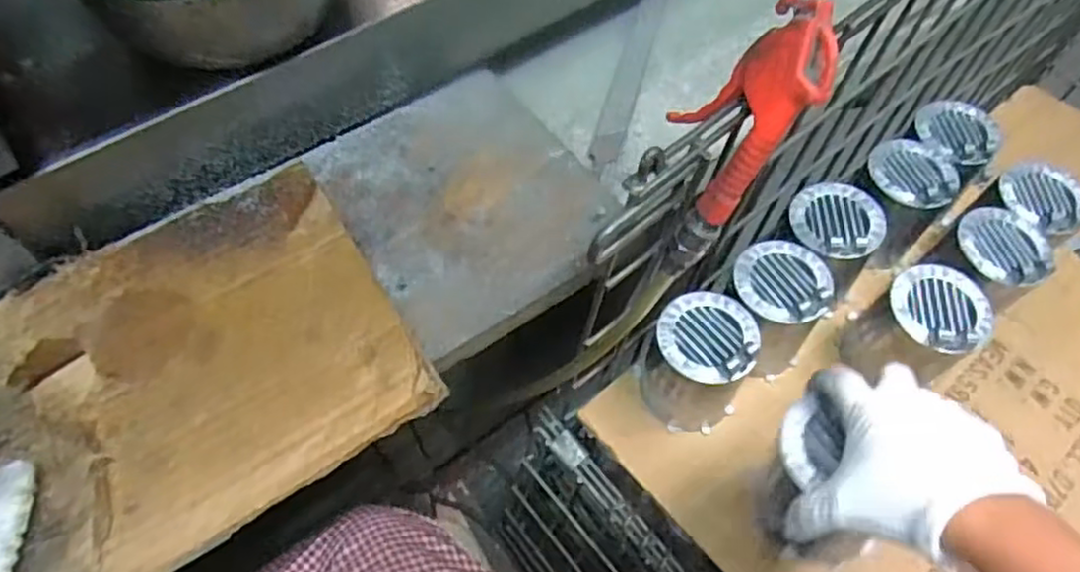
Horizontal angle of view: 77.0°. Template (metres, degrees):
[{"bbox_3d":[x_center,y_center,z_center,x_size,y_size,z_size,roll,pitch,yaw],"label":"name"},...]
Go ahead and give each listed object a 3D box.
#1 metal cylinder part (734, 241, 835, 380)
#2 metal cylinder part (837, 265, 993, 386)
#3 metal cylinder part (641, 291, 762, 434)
[{"bbox_3d":[0.221,0.021,0.651,0.093,0.121,0.083,38,67,18],"label":"metal cylinder part"},{"bbox_3d":[0.350,0.045,0.643,0.087,0.114,0.085,-30,66,-17],"label":"metal cylinder part"},{"bbox_3d":[0.144,0.070,0.624,0.092,0.120,0.092,12,61,5],"label":"metal cylinder part"}]

